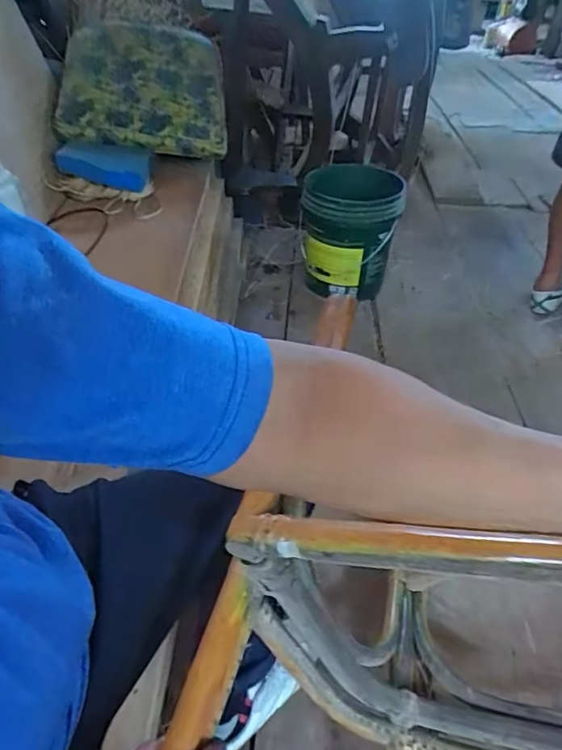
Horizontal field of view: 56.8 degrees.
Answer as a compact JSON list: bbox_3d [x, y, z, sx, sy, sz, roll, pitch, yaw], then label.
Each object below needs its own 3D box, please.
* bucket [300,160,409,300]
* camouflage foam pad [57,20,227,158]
[{"bbox_3d":[0.188,-0.413,1.502,0.263,0.312,0.288,5,41,1],"label":"bucket"},{"bbox_3d":[-0.382,-0.813,1.440,0.436,0.078,0.444,-3,75,-8],"label":"camouflage foam pad"}]

